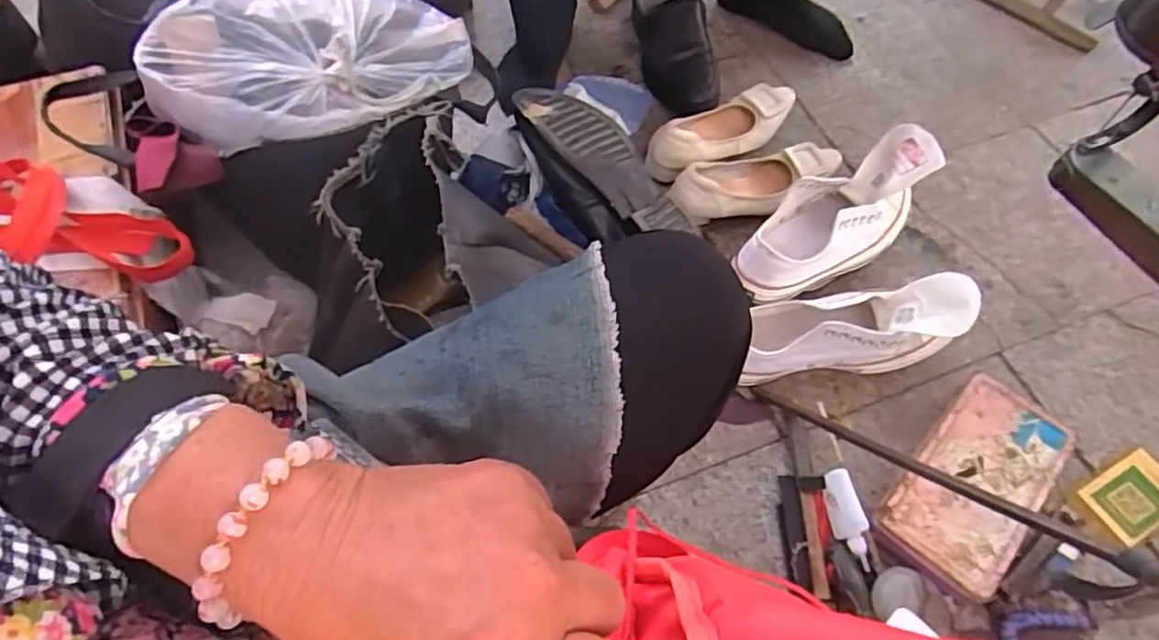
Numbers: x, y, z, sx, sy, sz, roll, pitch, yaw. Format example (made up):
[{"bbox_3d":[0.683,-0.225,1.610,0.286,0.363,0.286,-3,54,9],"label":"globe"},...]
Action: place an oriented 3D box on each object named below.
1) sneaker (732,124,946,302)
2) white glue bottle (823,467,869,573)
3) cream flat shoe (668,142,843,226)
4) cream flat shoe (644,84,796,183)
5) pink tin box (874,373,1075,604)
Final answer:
[{"bbox_3d":[0.297,-0.110,0.802,0.269,0.129,0.096,-29,65,-15],"label":"sneaker"},{"bbox_3d":[0.269,0.203,0.684,0.030,0.036,0.095,-7,61,-4],"label":"white glue bottle"},{"bbox_3d":[0.233,-0.181,0.888,0.241,0.062,0.100,-19,62,-11],"label":"cream flat shoe"},{"bbox_3d":[0.198,-0.269,0.932,0.243,0.062,0.085,-31,65,-17],"label":"cream flat shoe"},{"bbox_3d":[0.404,0.171,0.695,0.115,0.042,0.230,38,67,19],"label":"pink tin box"}]

